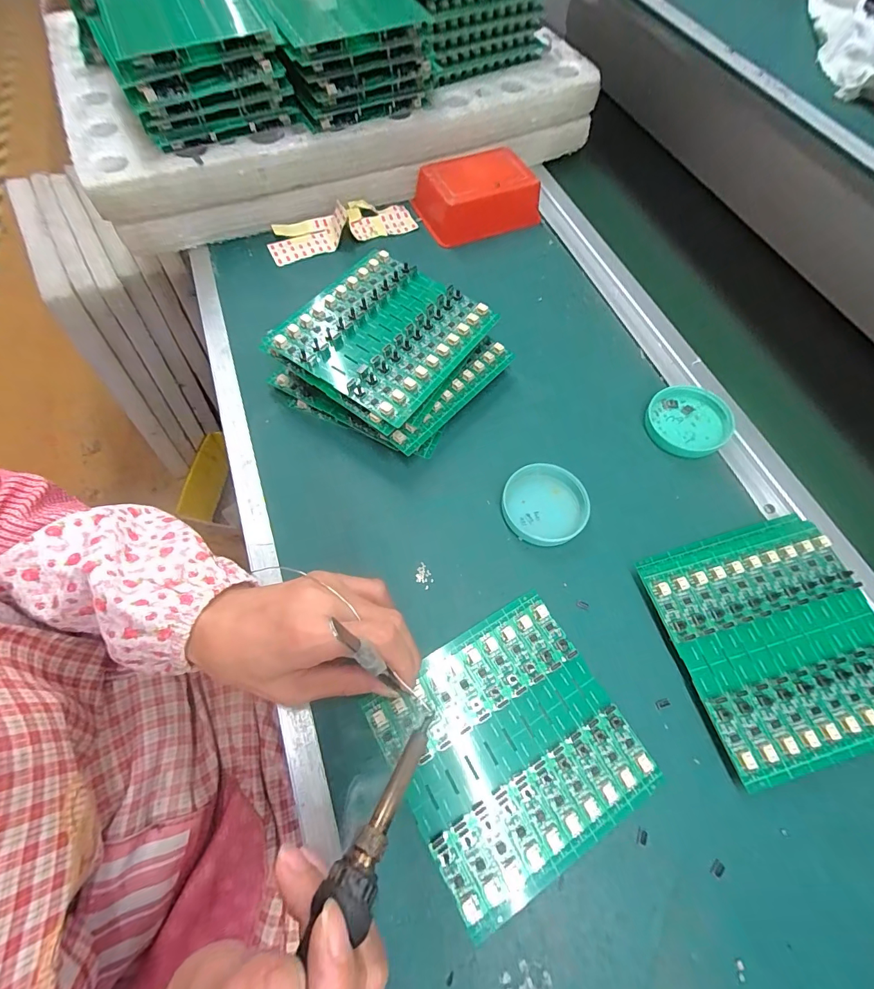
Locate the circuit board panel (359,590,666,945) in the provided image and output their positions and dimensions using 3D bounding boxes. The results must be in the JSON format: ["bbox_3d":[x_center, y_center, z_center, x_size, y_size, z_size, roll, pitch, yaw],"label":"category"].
[{"bbox_3d":[0.045,0.153,0.262,0.136,0.006,0.133,-28,68,-14],"label":"circuit board panel"}]

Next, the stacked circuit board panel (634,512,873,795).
[{"bbox_3d":[0.227,0.095,0.286,0.137,0.020,0.144,-14,66,-8],"label":"stacked circuit board panel"}]

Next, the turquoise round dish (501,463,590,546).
[{"bbox_3d":[0.083,0.007,0.328,0.062,0.013,0.061,1,64,-1],"label":"turquoise round dish"}]

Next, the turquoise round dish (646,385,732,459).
[{"bbox_3d":[0.215,-0.065,0.365,0.062,0.017,0.063,20,66,8],"label":"turquoise round dish"}]

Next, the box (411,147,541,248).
[{"bbox_3d":[0.042,-0.331,0.470,0.121,0.044,0.087,-22,67,-12],"label":"box"}]

